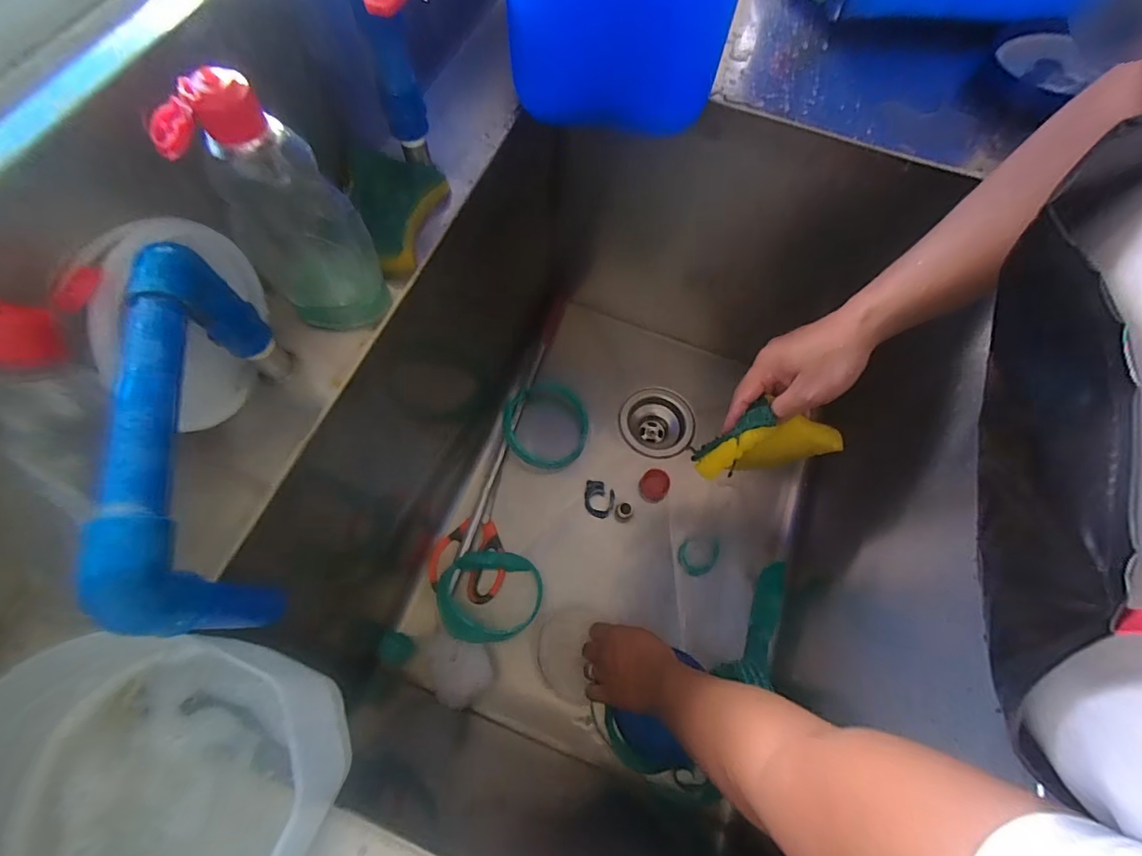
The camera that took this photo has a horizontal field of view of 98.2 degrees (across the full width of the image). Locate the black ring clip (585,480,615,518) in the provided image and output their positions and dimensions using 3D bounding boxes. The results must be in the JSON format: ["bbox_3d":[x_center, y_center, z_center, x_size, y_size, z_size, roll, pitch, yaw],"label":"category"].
[{"bbox_3d":[0.041,0.099,0.702,0.041,0.011,0.052,10,67,-1],"label":"black ring clip"}]

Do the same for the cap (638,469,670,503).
[{"bbox_3d":[0.118,0.083,0.706,0.040,0.035,0.040,2,67,-4],"label":"cap"}]

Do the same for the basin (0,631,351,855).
[{"bbox_3d":[-0.184,0.163,0.209,0.138,0.070,0.132,4,67,-1],"label":"basin"}]

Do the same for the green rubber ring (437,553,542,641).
[{"bbox_3d":[-0.099,0.208,0.617,0.129,0.022,0.113,6,43,-17],"label":"green rubber ring"}]

